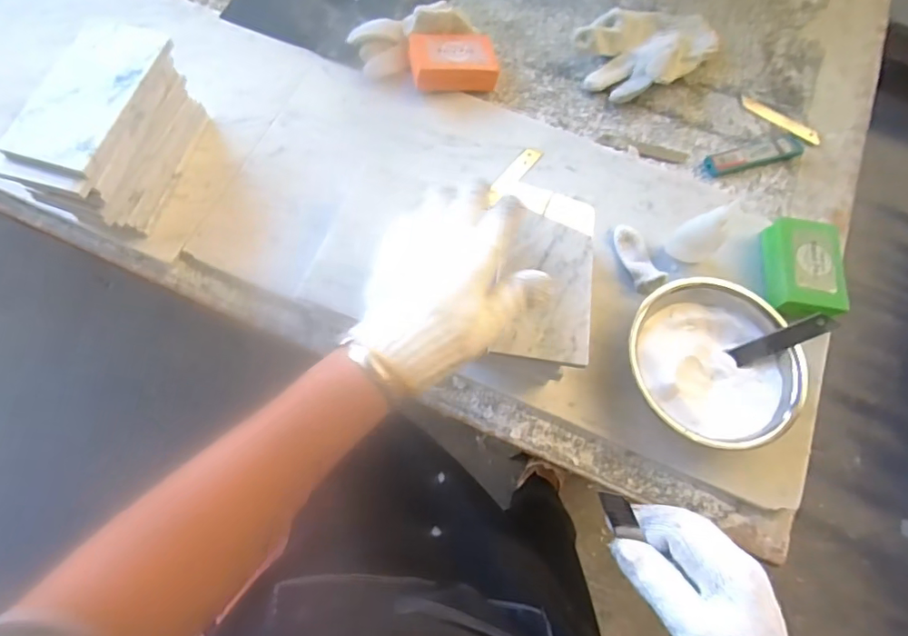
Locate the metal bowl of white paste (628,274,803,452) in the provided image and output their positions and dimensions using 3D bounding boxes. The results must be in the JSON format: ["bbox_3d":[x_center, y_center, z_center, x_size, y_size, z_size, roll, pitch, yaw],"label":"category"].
[{"bbox_3d":[0.227,0.041,0.464,0.138,0.047,0.144,1,70,-2],"label":"metal bowl of white paste"}]

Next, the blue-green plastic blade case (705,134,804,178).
[{"bbox_3d":[0.327,-0.178,0.569,0.111,0.012,0.030,-16,72,-8],"label":"blue-green plastic blade case"}]

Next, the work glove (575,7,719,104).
[{"bbox_3d":[0.230,-0.317,0.603,0.182,0.033,0.112,-28,74,-12],"label":"work glove"}]

